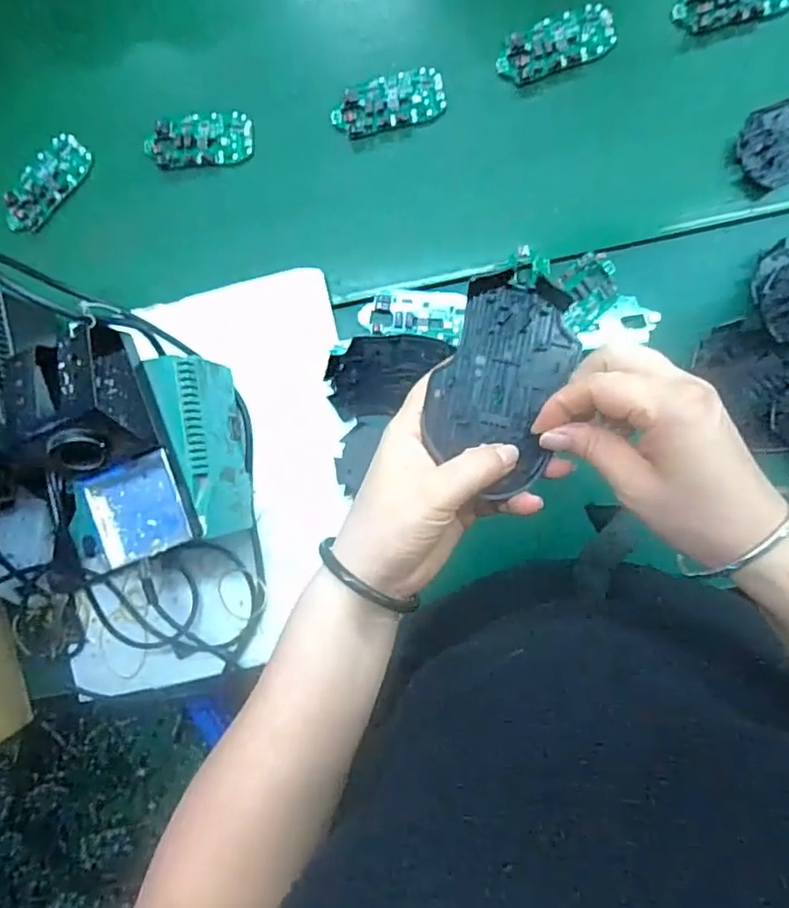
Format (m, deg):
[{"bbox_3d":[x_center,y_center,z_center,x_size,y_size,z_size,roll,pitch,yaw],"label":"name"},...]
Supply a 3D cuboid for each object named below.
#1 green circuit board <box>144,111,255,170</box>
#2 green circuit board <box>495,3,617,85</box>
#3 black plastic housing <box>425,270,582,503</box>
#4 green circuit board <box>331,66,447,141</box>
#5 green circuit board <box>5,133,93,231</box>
[{"bbox_3d":[-0.174,-0.283,0.531,0.092,0.017,0.046,-9,89,4],"label":"green circuit board"},{"bbox_3d":[0.138,-0.348,0.504,0.098,0.009,0.044,-20,88,4],"label":"green circuit board"},{"bbox_3d":[0.058,-0.039,0.317,0.067,0.015,0.109,17,91,4],"label":"black plastic housing"},{"bbox_3d":[-0.005,-0.307,0.519,0.097,0.006,0.046,-14,89,4],"label":"green circuit board"},{"bbox_3d":[-0.322,-0.248,0.545,0.042,0.010,0.099,41,93,4],"label":"green circuit board"}]

